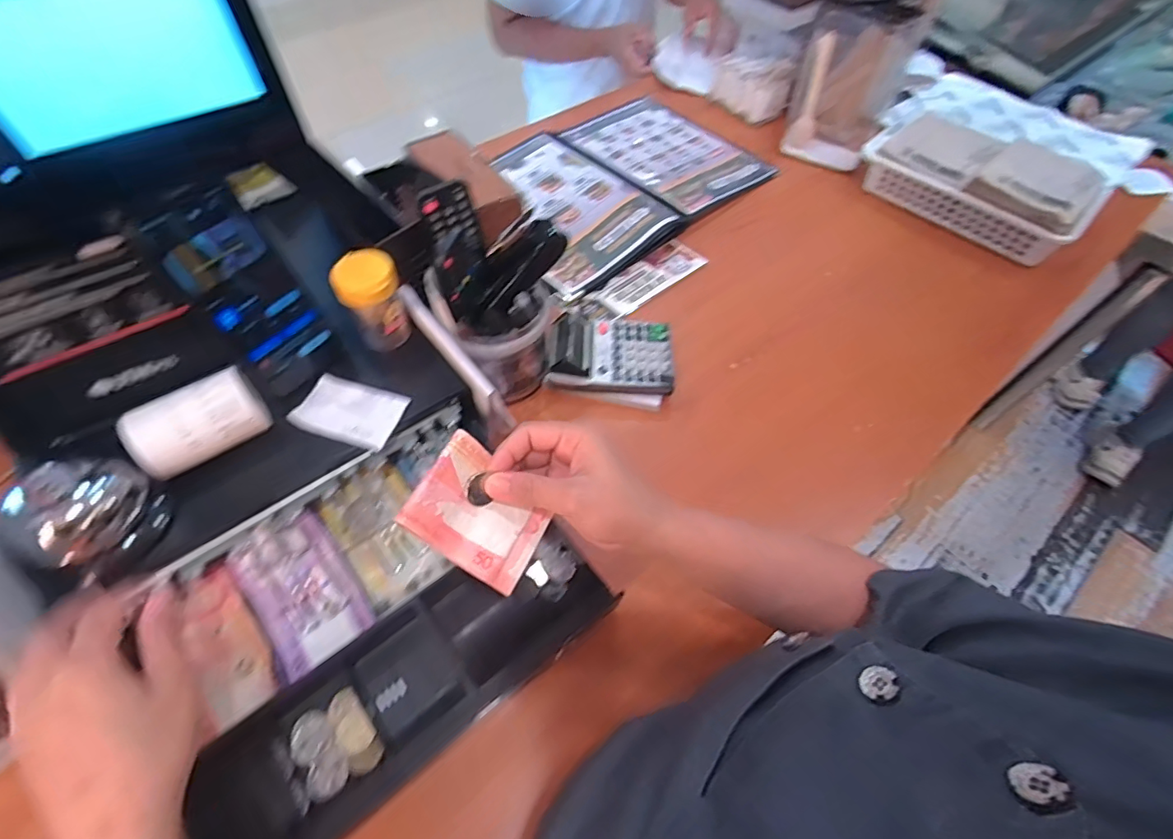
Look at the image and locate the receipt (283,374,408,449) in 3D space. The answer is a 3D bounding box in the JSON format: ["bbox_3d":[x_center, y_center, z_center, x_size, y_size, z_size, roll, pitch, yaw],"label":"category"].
[{"bbox_3d":[-0.201,-0.007,0.444,0.085,0.006,0.055,17,58,9],"label":"receipt"}]

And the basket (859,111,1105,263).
[{"bbox_3d":[0.581,-0.362,0.776,0.297,0.095,0.176,40,64,22],"label":"basket"}]

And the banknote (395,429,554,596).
[{"bbox_3d":[-0.064,0.057,0.315,0.082,0.009,0.063,42,59,-21],"label":"banknote"}]

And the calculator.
[{"bbox_3d":[0.029,-0.076,0.578,0.136,0.039,0.098,6,57,2],"label":"calculator"}]

